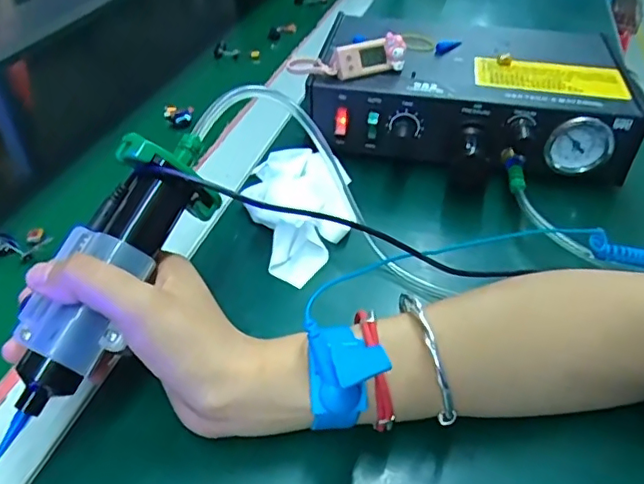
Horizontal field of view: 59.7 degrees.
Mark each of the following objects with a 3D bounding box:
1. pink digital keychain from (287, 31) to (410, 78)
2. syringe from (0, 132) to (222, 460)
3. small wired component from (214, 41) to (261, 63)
[{"bbox_3d":[0.019,-0.137,0.417,0.087,0.021,0.030,-1,40,-3],"label":"pink digital keychain"},{"bbox_3d":[-0.092,0.011,0.239,0.044,0.042,0.139,15,64,25],"label":"syringe"},{"bbox_3d":[-0.095,-0.211,0.623,0.057,0.023,0.015,8,40,7],"label":"small wired component"}]

